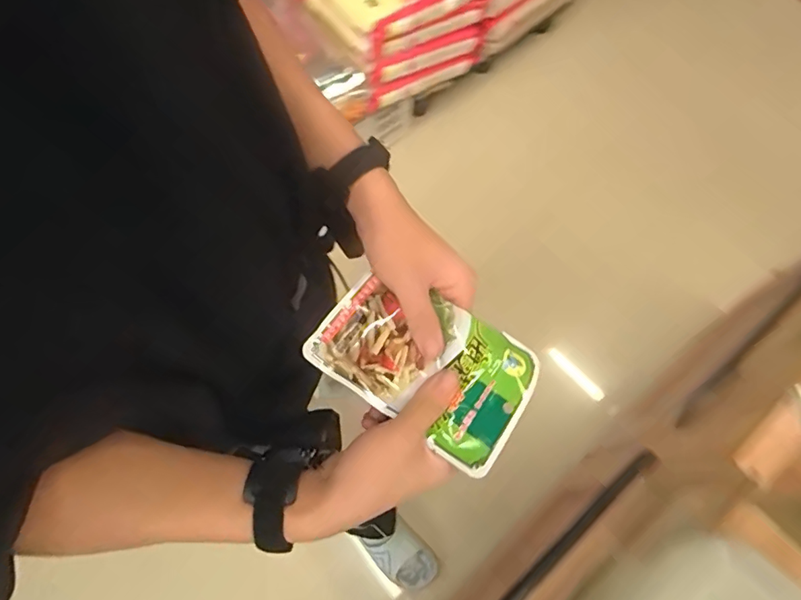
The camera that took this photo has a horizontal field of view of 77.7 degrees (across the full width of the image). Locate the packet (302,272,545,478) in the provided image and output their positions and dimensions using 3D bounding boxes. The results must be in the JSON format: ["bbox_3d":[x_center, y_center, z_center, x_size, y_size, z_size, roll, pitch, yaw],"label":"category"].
[{"bbox_3d":[0.020,0.044,0.366,0.153,0.026,0.098,35,77,5],"label":"packet"}]

